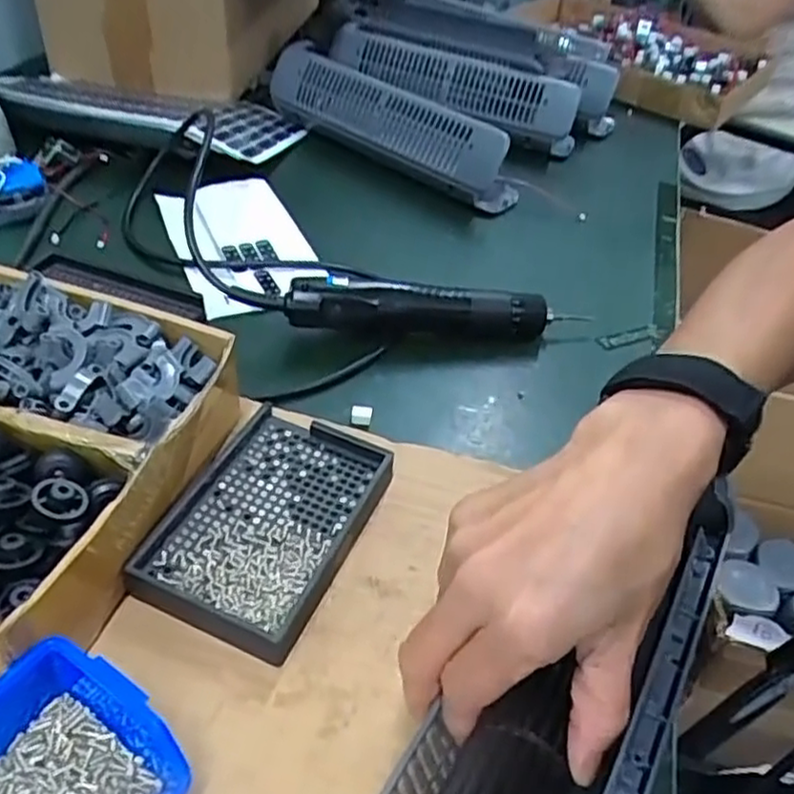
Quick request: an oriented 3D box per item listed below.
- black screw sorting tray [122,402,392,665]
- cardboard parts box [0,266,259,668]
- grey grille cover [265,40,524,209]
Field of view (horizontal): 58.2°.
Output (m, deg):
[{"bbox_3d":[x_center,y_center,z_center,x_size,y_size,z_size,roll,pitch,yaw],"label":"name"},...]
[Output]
[{"bbox_3d":[-0.071,0.070,0.399,0.095,0.026,0.139,19,43,12],"label":"black screw sorting tray"},{"bbox_3d":[-0.197,0.027,0.373,0.184,0.067,0.220,16,43,9],"label":"cardboard parts box"},{"bbox_3d":[-0.005,-0.309,0.812,0.313,0.081,0.086,33,48,26],"label":"grey grille cover"}]

